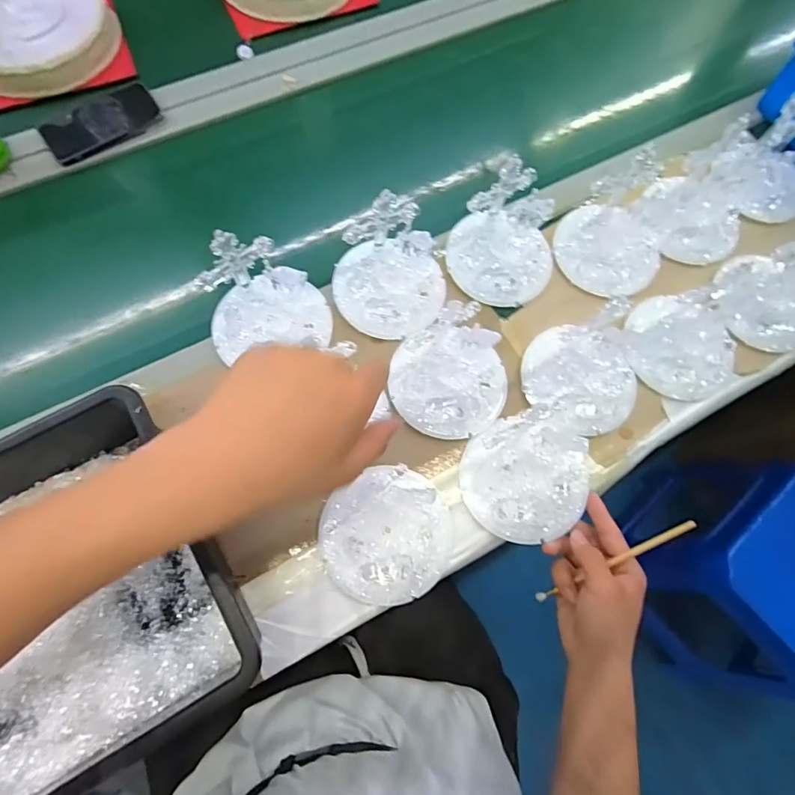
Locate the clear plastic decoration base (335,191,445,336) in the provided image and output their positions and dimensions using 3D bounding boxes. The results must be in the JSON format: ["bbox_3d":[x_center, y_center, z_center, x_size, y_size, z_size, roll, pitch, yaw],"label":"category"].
[{"bbox_3d":[-0.008,-0.142,0.487,0.131,0.117,0.112,-1,71,-3],"label":"clear plastic decoration base"}]

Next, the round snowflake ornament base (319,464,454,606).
[{"bbox_3d":[-0.009,0.136,0.450,0.125,0.015,0.123,1,83,-8],"label":"round snowflake ornament base"}]

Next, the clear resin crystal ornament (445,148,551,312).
[{"bbox_3d":[0.125,-0.183,0.516,0.124,0.098,0.108,24,72,5],"label":"clear resin crystal ornament"}]

